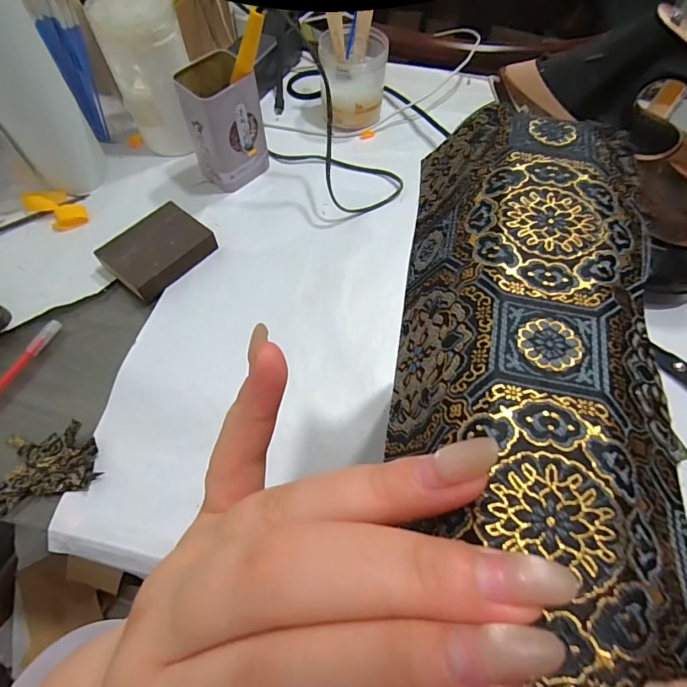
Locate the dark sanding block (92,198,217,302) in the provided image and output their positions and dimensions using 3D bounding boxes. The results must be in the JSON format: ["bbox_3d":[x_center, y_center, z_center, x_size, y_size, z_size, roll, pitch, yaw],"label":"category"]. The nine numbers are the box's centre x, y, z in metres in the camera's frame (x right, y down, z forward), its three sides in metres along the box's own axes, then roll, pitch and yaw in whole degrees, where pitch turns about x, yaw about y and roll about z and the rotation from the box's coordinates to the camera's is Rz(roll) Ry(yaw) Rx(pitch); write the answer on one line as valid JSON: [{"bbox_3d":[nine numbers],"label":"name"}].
[{"bbox_3d":[-0.193,-0.096,0.435,0.076,0.023,0.098,37,67,18],"label":"dark sanding block"}]

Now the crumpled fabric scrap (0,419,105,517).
[{"bbox_3d":[-0.251,0.100,0.341,0.091,0.014,0.057,-16,62,-9],"label":"crumpled fabric scrap"}]

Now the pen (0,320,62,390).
[{"bbox_3d":[-0.309,0.036,0.373,0.009,0.011,0.142,23,63,11],"label":"pen"}]

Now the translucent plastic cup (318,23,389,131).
[{"bbox_3d":[0.011,-0.337,0.528,0.079,0.088,0.075,0,61,-1],"label":"translucent plastic cup"}]

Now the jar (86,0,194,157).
[{"bbox_3d":[-0.212,-0.298,0.471,0.070,0.152,0.065,0,61,-1],"label":"jar"}]

